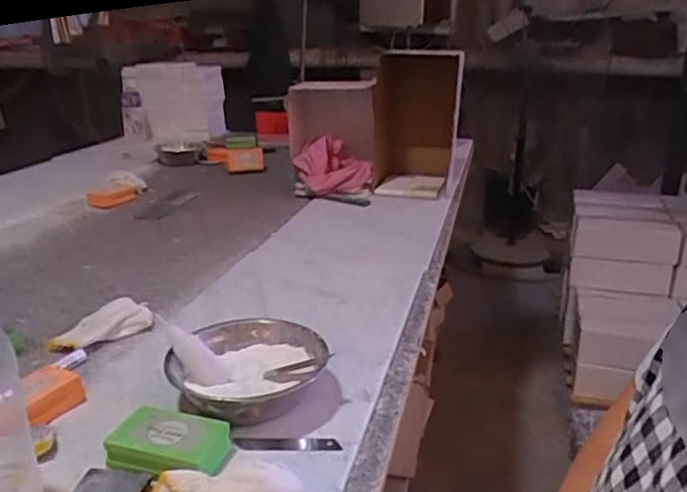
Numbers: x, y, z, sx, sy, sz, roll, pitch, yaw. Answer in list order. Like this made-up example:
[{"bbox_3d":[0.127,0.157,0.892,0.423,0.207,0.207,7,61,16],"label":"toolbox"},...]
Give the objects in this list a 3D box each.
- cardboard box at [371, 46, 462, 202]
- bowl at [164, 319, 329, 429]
[{"bbox_3d":[0.171,-0.285,1.431,0.197,0.326,0.155,1,21,4],"label":"cardboard box"},{"bbox_3d":[-0.103,0.135,0.653,0.153,0.053,0.153,0,21,0],"label":"bowl"}]

